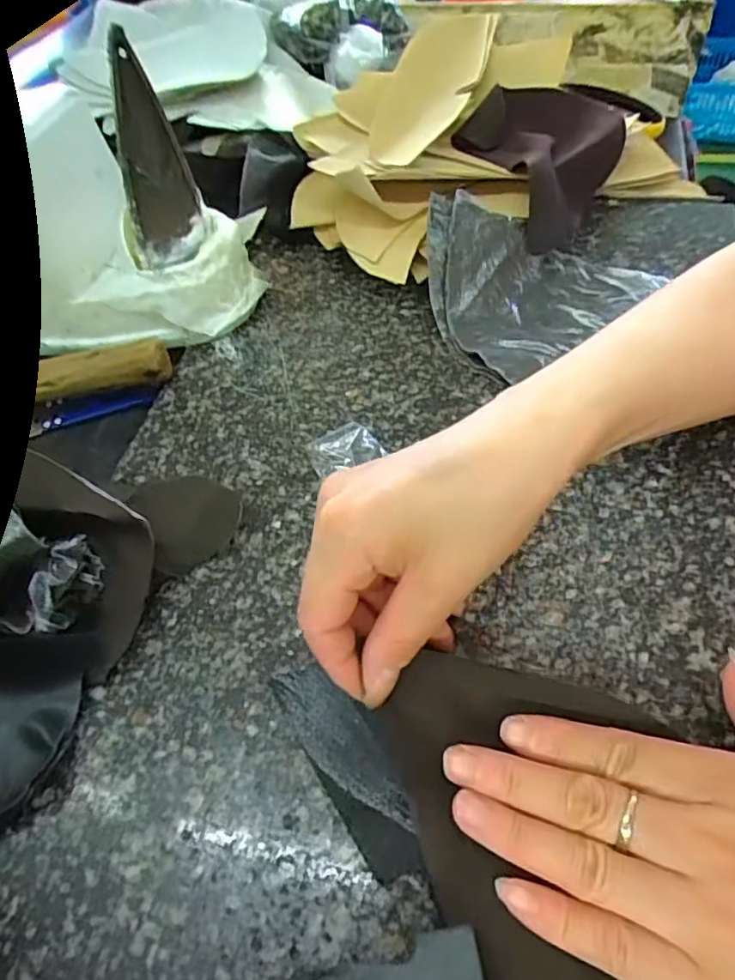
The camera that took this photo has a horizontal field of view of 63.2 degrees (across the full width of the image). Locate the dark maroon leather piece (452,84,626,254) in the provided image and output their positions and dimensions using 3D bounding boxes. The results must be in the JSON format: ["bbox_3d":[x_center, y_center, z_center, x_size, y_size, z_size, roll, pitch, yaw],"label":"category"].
[{"bbox_3d":[0.115,-0.224,0.414,0.105,0.061,0.105,15,57,13],"label":"dark maroon leather piece"}]

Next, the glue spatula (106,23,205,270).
[{"bbox_3d":[-0.123,-0.195,0.355,0.046,0.116,0.006,-14,37,-31],"label":"glue spatula"}]

